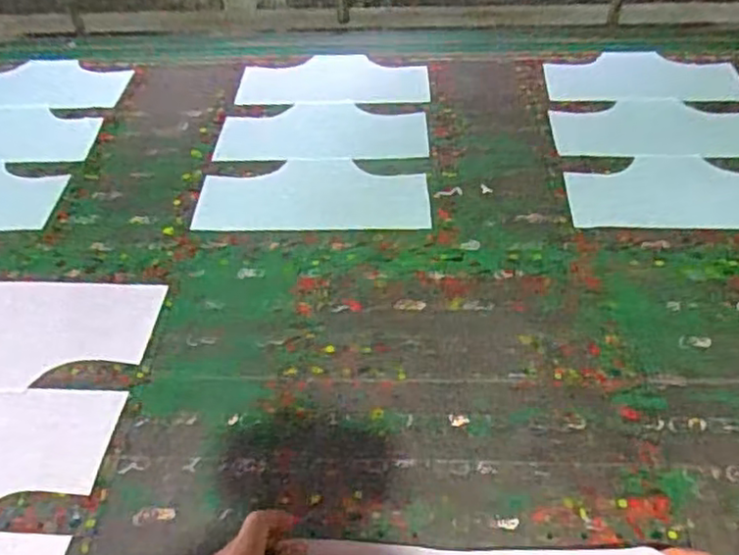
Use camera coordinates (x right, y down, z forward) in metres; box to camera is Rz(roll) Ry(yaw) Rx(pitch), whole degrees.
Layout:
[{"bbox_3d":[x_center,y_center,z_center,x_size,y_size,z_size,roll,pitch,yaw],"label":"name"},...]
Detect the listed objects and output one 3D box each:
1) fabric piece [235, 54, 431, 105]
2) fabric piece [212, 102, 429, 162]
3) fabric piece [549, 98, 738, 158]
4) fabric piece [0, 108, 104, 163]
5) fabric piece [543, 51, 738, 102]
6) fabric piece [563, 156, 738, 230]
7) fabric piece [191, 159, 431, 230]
[{"bbox_3d":[-0.057,-0.329,1.119,0.308,0.005,0.156,2,44,8],"label":"fabric piece"},{"bbox_3d":[-0.071,-0.220,1.015,0.307,0.008,0.145,0,45,3],"label":"fabric piece"},{"bbox_3d":[0.423,-0.221,0.998,0.297,0.008,0.145,1,45,5],"label":"fabric piece"},{"bbox_3d":[-0.577,-0.215,1.045,0.323,0.012,0.150,0,45,11],"label":"fabric piece"},{"bbox_3d":[0.439,-0.328,1.100,0.299,0.007,0.165,2,43,6],"label":"fabric piece"},{"bbox_3d":[0.416,-0.115,0.890,0.300,0.004,0.158,1,45,5],"label":"fabric piece"},{"bbox_3d":[-0.076,-0.113,0.913,0.304,0.007,0.143,1,45,4],"label":"fabric piece"}]

